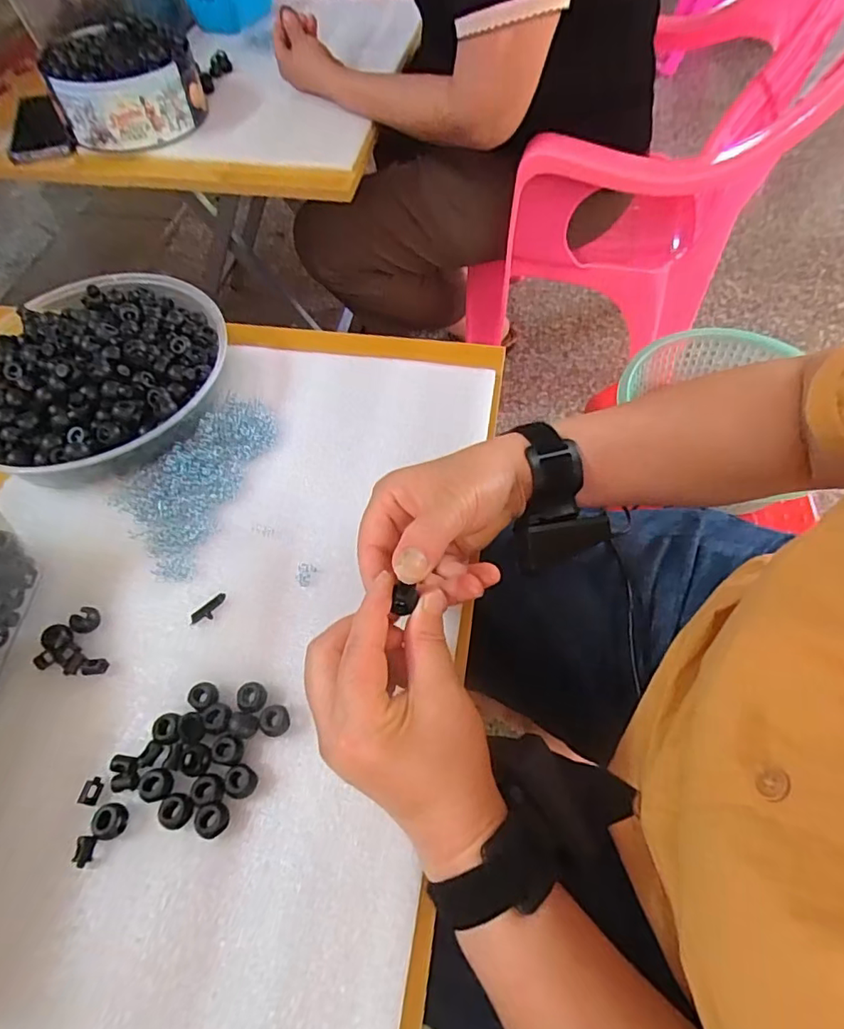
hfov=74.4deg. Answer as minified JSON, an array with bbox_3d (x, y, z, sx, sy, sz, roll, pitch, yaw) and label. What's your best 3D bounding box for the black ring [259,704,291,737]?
[{"bbox_3d":[-0.088,0.123,0.332,0.019,0.014,0.017,35,66,22],"label":"black ring"}]

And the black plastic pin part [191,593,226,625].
[{"bbox_3d":[-0.146,0.066,0.381,0.010,0.004,0.027,39,67,23],"label":"black plastic pin part"}]

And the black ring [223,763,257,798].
[{"bbox_3d":[-0.103,0.153,0.317,0.018,0.008,0.017,-1,58,2],"label":"black ring"}]

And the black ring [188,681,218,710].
[{"bbox_3d":[-0.134,0.113,0.343,0.017,0.011,0.016,-1,58,2],"label":"black ring"}]

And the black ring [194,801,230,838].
[{"bbox_3d":[-0.115,0.169,0.307,0.017,0.010,0.017,-1,58,2],"label":"black ring"}]

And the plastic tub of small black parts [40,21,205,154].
[{"bbox_3d":[-0.386,-0.568,0.728,0.176,0.075,0.178,-23,60,-11],"label":"plastic tub of small black parts"}]

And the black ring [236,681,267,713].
[{"bbox_3d":[-0.105,0.113,0.343,0.017,0.009,0.018,-1,58,2],"label":"black ring"}]

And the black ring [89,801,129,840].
[{"bbox_3d":[-0.173,0.170,0.308,0.017,0.011,0.017,-1,58,2],"label":"black ring"}]

